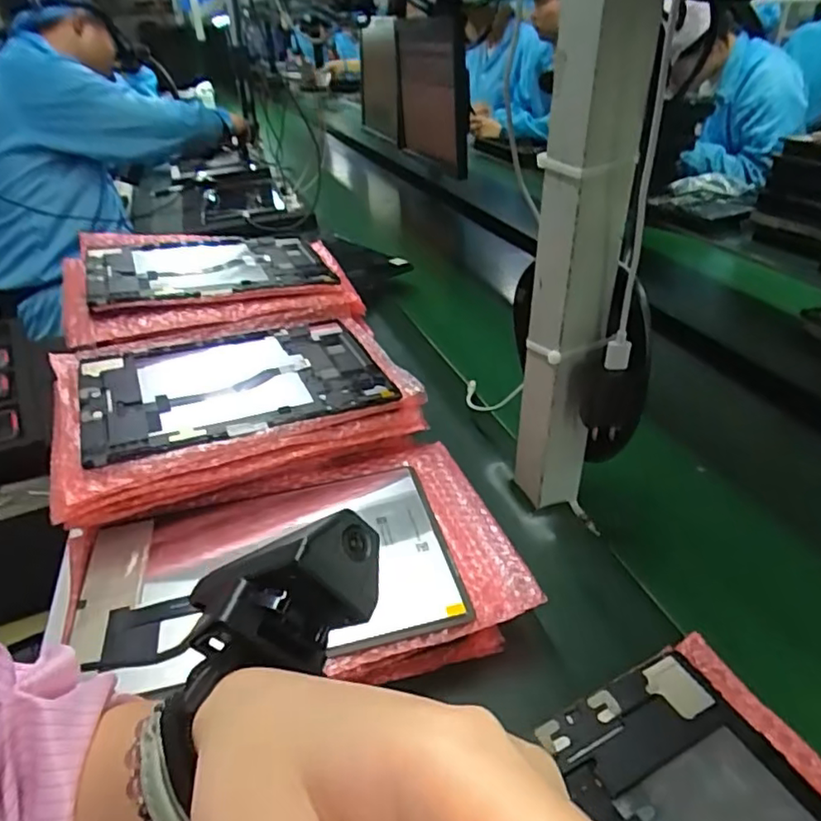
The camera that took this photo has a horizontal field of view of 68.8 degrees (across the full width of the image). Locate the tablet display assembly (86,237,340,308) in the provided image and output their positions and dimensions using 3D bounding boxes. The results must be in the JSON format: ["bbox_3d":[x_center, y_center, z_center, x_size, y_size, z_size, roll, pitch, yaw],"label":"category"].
[{"bbox_3d":[-0.222,-0.161,0.672,0.247,0.014,0.164,-10,37,-21],"label":"tablet display assembly"}]

